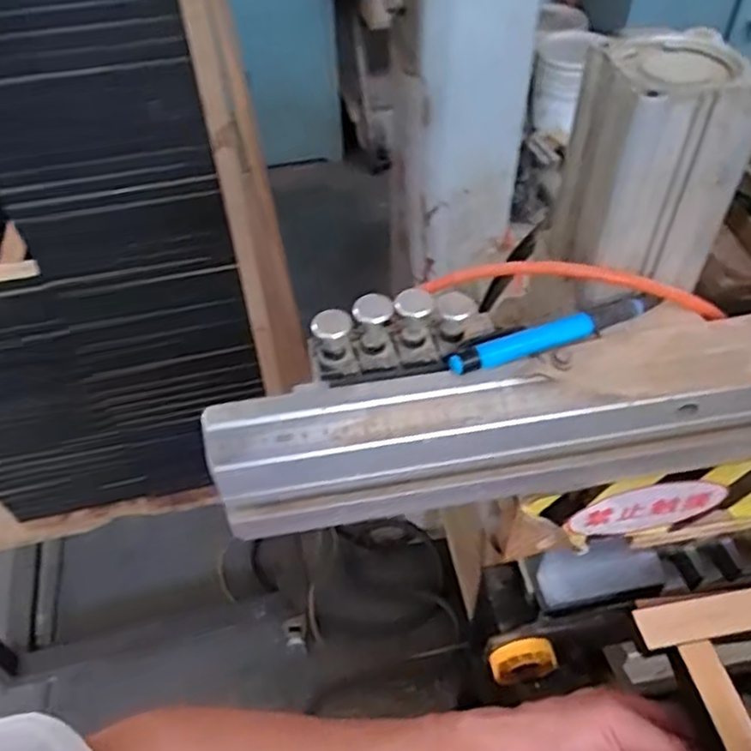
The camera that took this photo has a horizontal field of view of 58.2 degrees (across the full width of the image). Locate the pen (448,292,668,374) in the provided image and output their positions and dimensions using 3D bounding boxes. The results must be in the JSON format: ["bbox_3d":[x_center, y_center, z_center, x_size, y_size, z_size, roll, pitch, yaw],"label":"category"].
[{"bbox_3d":[0.097,-0.023,0.354,0.124,0.010,0.013,-20,50,-15],"label":"pen"}]

